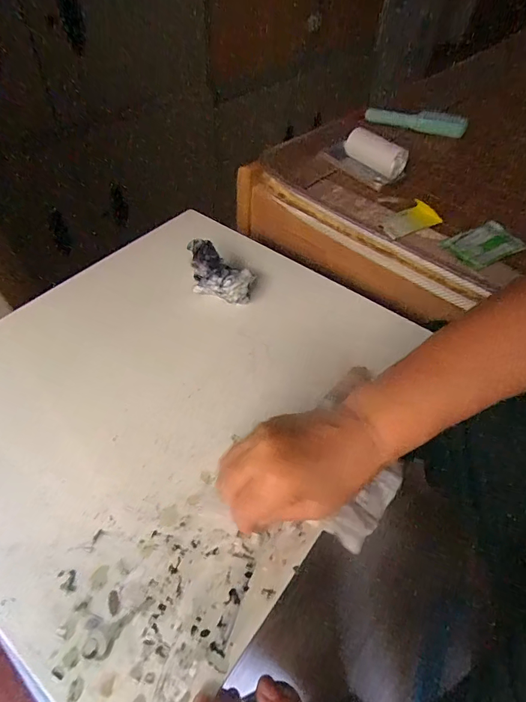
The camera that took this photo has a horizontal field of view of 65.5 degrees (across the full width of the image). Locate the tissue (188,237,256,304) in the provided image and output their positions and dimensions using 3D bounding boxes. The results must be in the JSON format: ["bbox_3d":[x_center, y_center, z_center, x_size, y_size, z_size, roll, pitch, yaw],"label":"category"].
[{"bbox_3d":[-0.046,-0.089,0.460,0.075,0.054,0.051,12,52,7],"label":"tissue"}]

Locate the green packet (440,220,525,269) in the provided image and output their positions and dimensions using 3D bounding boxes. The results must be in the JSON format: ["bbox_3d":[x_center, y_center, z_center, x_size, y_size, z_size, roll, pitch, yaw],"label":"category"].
[{"bbox_3d":[0.311,-0.151,0.575,0.103,0.008,0.070,-23,56,-20],"label":"green packet"}]

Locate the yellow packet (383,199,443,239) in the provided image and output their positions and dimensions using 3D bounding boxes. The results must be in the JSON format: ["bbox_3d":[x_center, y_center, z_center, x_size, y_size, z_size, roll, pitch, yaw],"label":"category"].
[{"bbox_3d":[0.209,-0.188,0.581,0.089,0.013,0.045,-22,55,-19],"label":"yellow packet"}]

